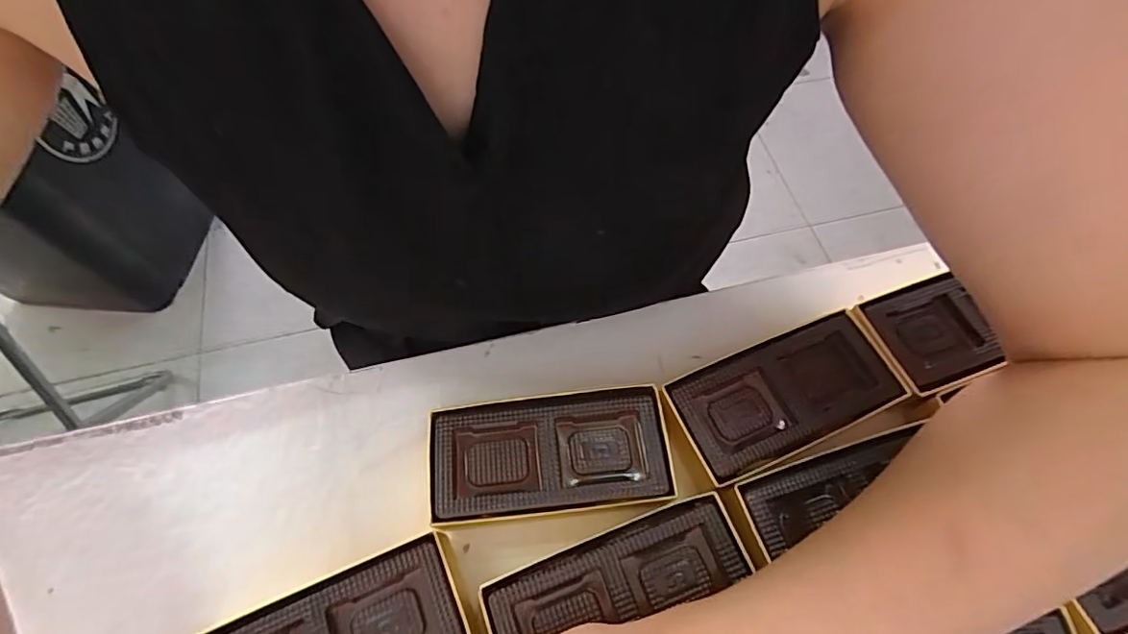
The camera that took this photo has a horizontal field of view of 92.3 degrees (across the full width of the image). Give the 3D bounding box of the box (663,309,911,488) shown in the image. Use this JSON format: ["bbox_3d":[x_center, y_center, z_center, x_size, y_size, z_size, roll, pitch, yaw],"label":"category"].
[{"bbox_3d":[0.111,0.041,0.287,0.113,0.029,0.064,-20,63,-9],"label":"box"}]

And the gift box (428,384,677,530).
[{"bbox_3d":[-0.007,0.071,0.273,0.113,0.030,0.058,-6,62,-2],"label":"gift box"}]

